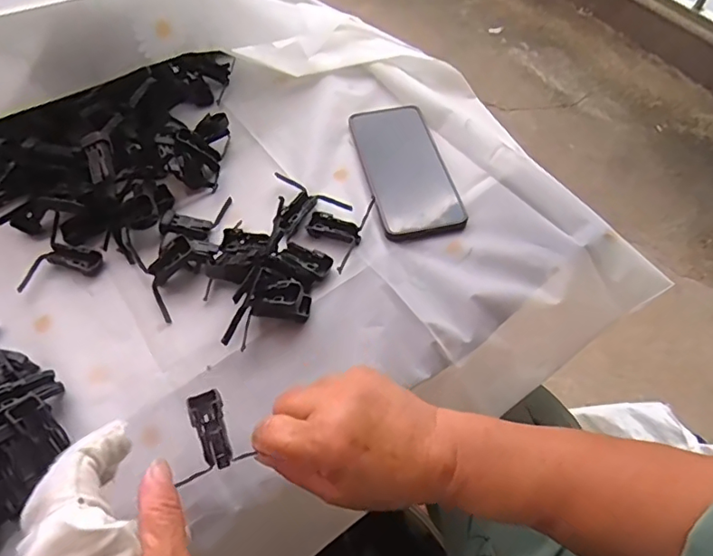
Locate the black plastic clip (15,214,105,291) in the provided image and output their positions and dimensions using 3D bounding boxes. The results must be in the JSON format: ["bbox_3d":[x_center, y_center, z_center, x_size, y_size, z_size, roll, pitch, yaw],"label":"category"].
[{"bbox_3d":[-0.245,-0.019,0.441,0.054,0.011,0.074,5,56,3],"label":"black plastic clip"}]

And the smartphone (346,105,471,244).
[{"bbox_3d":[0.047,-0.111,0.506,0.077,0.018,0.167,-11,57,-8],"label":"smartphone"}]

